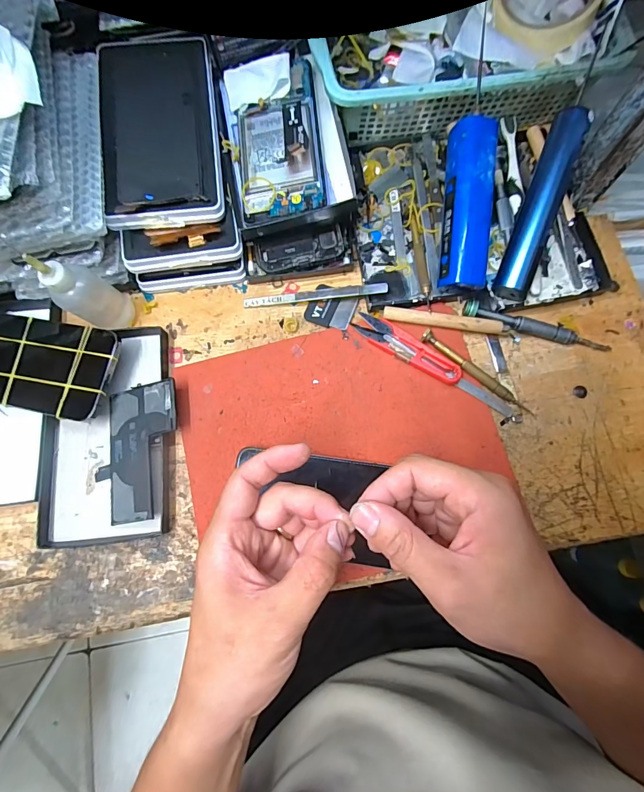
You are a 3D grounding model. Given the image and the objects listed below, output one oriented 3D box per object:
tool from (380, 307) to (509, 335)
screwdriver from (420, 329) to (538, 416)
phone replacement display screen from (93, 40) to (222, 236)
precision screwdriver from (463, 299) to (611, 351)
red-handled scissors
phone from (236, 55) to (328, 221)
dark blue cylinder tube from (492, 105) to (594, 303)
[{"bbox_3d":[0.106,-0.065,0.340,0.104,0.013,0.012,9,77,4],"label":"tool"},{"bbox_3d":[0.131,-0.019,0.331,0.110,0.007,0.010,36,80,9],"label":"screwdriver"},{"bbox_3d":[-0.140,-0.233,0.340,0.097,0.012,0.179,-6,79,-2],"label":"phone replacement display screen"},{"bbox_3d":[0.184,-0.057,0.339,0.125,0.012,0.015,18,78,6],"label":"precision screwdriver"},{"bbox_3d":[0.073,-0.041,0.336,0.098,0.010,0.023,33,80,9],"label":"red-handled scissors"},{"bbox_3d":[-0.037,-0.222,0.337,0.070,0.011,0.141,-6,76,0],"label":"phone"},{"bbox_3d":[0.185,-0.160,0.334,0.027,0.023,0.155,18,97,3],"label":"dark blue cylinder tube"}]

